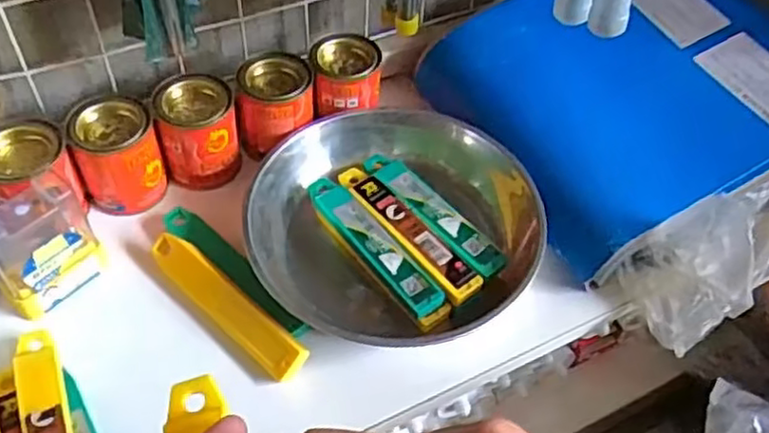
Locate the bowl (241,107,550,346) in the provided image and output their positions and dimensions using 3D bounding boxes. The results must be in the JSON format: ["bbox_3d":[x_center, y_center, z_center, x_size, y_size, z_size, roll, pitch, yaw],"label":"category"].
[{"bbox_3d":[0.000,0.002,0.489,0.187,0.068,0.207,-29,55,-25],"label":"bowl"}]

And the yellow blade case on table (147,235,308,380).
[{"bbox_3d":[-0.102,0.054,0.449,0.133,0.018,0.023,35,56,27],"label":"yellow blade case on table"}]

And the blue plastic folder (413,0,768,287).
[{"bbox_3d":[0.202,-0.102,0.548,0.268,0.061,0.224,-20,51,-19],"label":"blue plastic folder"}]

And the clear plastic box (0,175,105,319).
[{"bbox_3d":[-0.215,0.019,0.437,0.031,0.071,0.062,37,57,28],"label":"clear plastic box"}]

